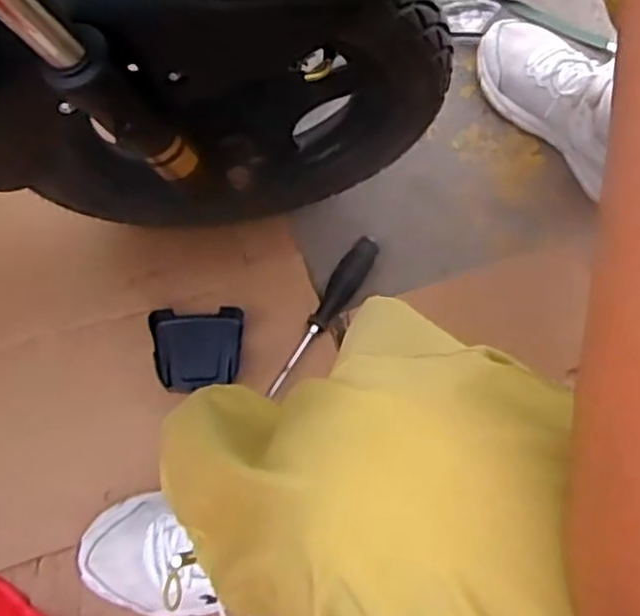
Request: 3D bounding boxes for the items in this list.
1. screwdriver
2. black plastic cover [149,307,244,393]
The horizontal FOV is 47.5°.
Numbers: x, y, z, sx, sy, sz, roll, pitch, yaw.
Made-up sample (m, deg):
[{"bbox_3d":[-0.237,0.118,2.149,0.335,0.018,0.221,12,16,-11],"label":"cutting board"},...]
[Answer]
[{"bbox_3d":[0.004,0.008,0.751,0.030,0.038,0.195,31,76,6],"label":"screwdriver"},{"bbox_3d":[-0.121,0.041,0.724,0.088,0.018,0.080,-1,75,-15],"label":"black plastic cover"}]

